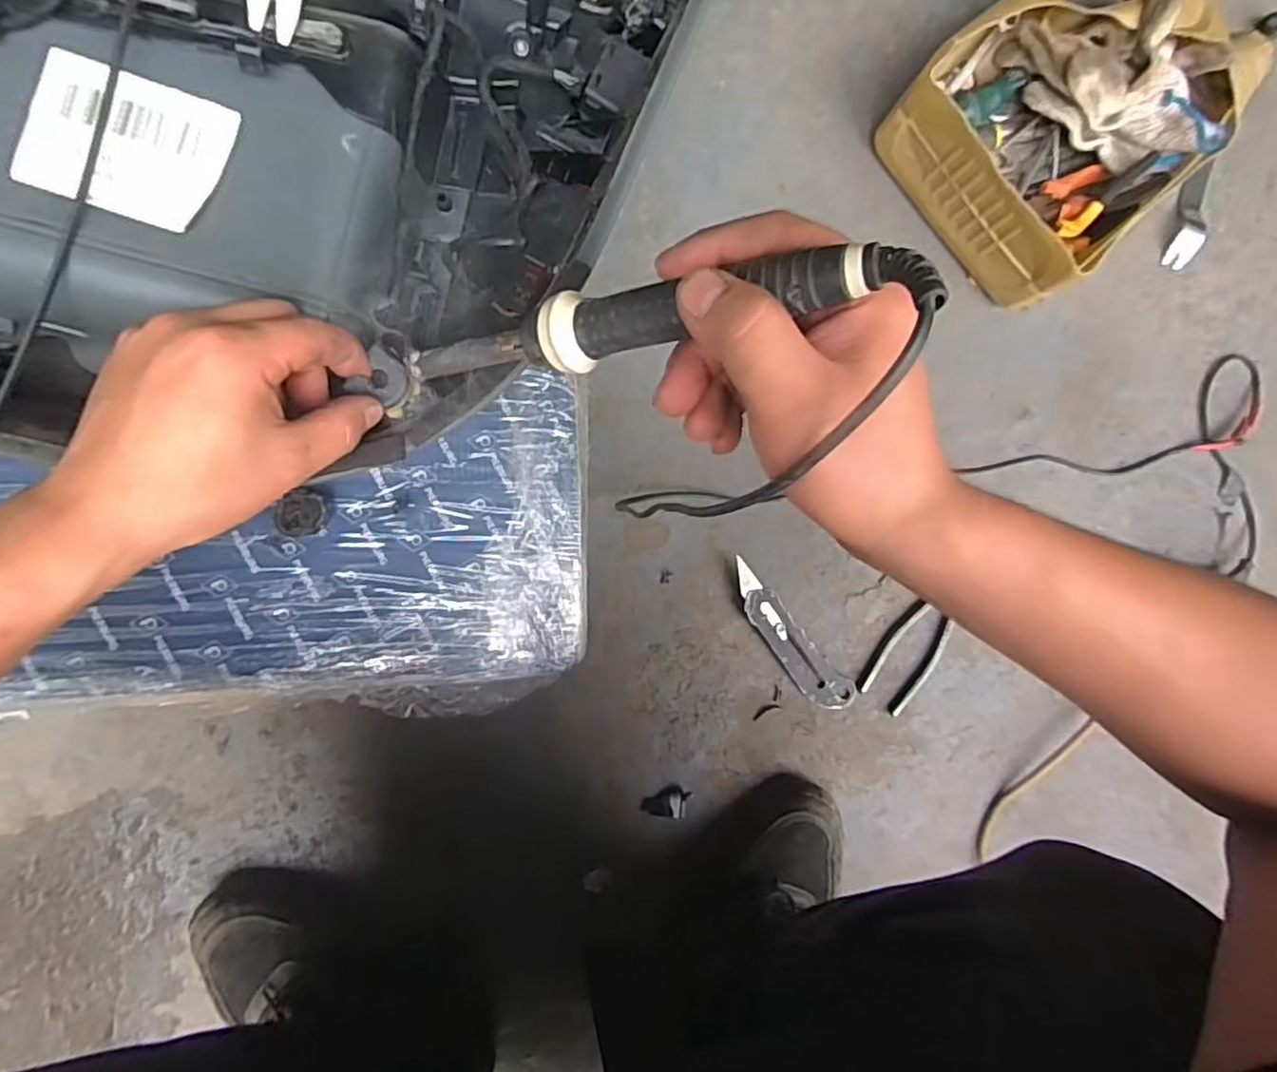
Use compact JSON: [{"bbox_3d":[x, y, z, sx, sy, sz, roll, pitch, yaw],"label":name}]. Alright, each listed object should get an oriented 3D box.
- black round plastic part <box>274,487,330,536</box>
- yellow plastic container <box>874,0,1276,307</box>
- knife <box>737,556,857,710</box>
[{"bbox_3d":[-0.191,-0.013,0.383,0.025,0.009,0.026,5,90,-7],"label":"black round plastic part"},{"bbox_3d":[0.368,-0.357,0.574,0.272,0.096,0.210,-42,95,-4],"label":"yellow plastic container"},{"bbox_3d":[0.131,0.093,0.592,0.036,0.014,0.162,-43,95,-4],"label":"knife"}]

